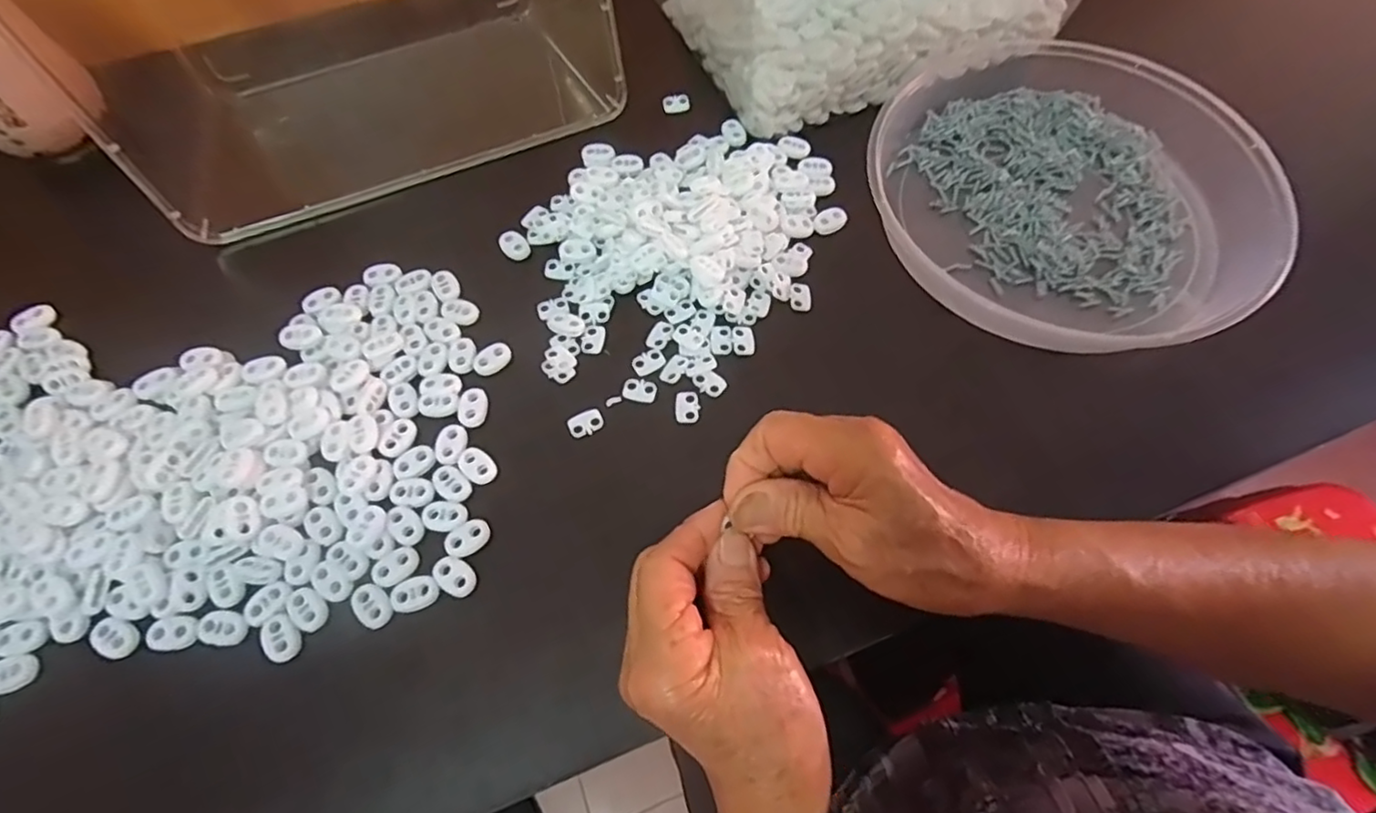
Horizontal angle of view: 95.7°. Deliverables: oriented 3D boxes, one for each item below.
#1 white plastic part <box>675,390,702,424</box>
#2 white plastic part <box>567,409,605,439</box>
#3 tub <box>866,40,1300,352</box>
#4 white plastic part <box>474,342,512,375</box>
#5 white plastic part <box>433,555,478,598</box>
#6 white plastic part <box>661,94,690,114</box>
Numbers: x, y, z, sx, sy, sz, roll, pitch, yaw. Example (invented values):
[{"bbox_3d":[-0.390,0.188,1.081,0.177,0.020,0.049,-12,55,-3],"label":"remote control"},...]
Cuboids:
[{"bbox_3d":[0.000,0.000,0.347,0.014,0.004,0.019,-5,65,-1],"label":"white plastic part"},{"bbox_3d":[-0.056,0.009,0.342,0.020,0.004,0.014,-26,67,-11],"label":"white plastic part"},{"bbox_3d":[0.234,-0.136,0.387,0.229,0.040,0.223,0,65,1],"label":"tub"},{"bbox_3d":[-0.112,-0.027,0.359,0.015,0.004,0.022,41,72,18],"label":"white plastic part"},{"bbox_3d":[-0.114,0.082,0.304,0.022,0.004,0.015,31,69,14],"label":"white plastic part"},{"bbox_3d":[-0.008,-0.220,0.452,0.019,0.005,0.014,-12,64,-6],"label":"white plastic part"}]

